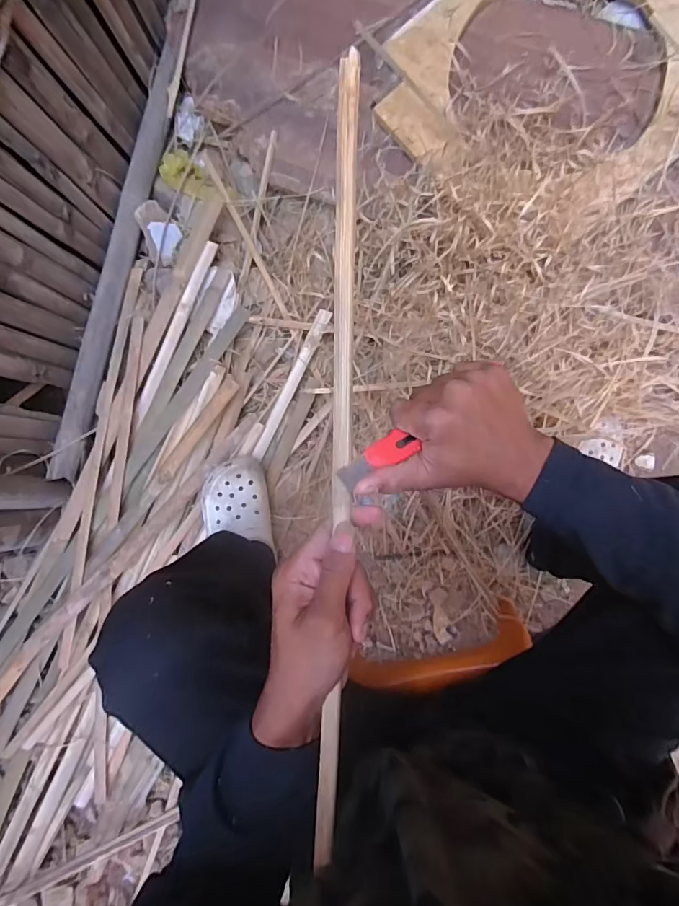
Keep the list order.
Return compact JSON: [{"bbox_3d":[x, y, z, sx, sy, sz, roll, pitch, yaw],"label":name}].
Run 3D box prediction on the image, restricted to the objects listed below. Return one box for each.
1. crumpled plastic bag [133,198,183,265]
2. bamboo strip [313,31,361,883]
[{"bbox_3d":[-0.314,-0.384,0.819,0.059,0.042,0.103,-15,84,2],"label":"crumpled plastic bag"},{"bbox_3d":[0.000,-0.008,0.326,0.015,0.012,0.544,1,87,3],"label":"bamboo strip"}]

